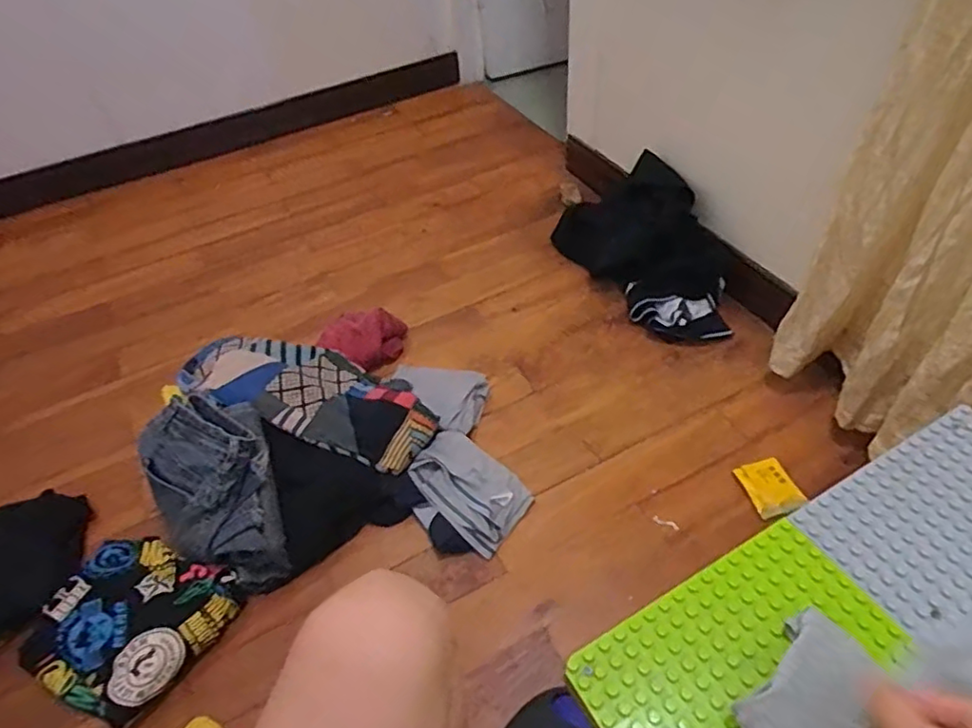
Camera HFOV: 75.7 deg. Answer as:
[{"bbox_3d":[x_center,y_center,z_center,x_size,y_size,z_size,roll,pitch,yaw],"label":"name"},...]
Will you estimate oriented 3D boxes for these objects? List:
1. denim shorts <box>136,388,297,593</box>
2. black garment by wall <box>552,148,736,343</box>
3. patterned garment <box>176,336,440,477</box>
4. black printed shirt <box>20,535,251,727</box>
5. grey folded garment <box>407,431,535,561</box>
[{"bbox_3d":[-0.393,0.183,0.936,0.290,0.159,0.188,32,59,30],"label":"denim shorts"},{"bbox_3d":[0.320,-0.245,1.251,0.191,0.197,0.412,-27,51,-17],"label":"black garment by wall"},{"bbox_3d":[-0.299,0.042,1.043,0.446,0.082,0.197,21,52,8],"label":"patterned garment"},{"bbox_3d":[-0.490,0.350,0.858,0.226,0.061,0.234,23,54,25],"label":"black printed shirt"},{"bbox_3d":[-0.030,0.195,0.967,0.185,0.024,0.134,37,65,15],"label":"grey folded garment"}]

